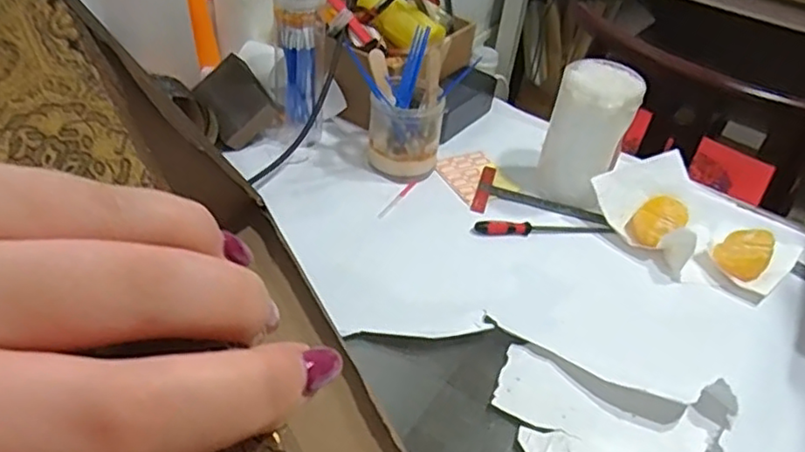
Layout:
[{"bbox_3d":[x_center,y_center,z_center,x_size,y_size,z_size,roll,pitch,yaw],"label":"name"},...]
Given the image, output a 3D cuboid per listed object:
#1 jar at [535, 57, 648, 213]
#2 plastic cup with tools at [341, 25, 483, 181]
[{"bbox_3d":[0.208,-0.105,0.716,0.082,0.144,0.082,5,41,-4],"label":"jar"},{"bbox_3d":[0.007,-0.136,0.737,0.100,0.133,0.105,-23,50,-30],"label":"plastic cup with tools"}]

